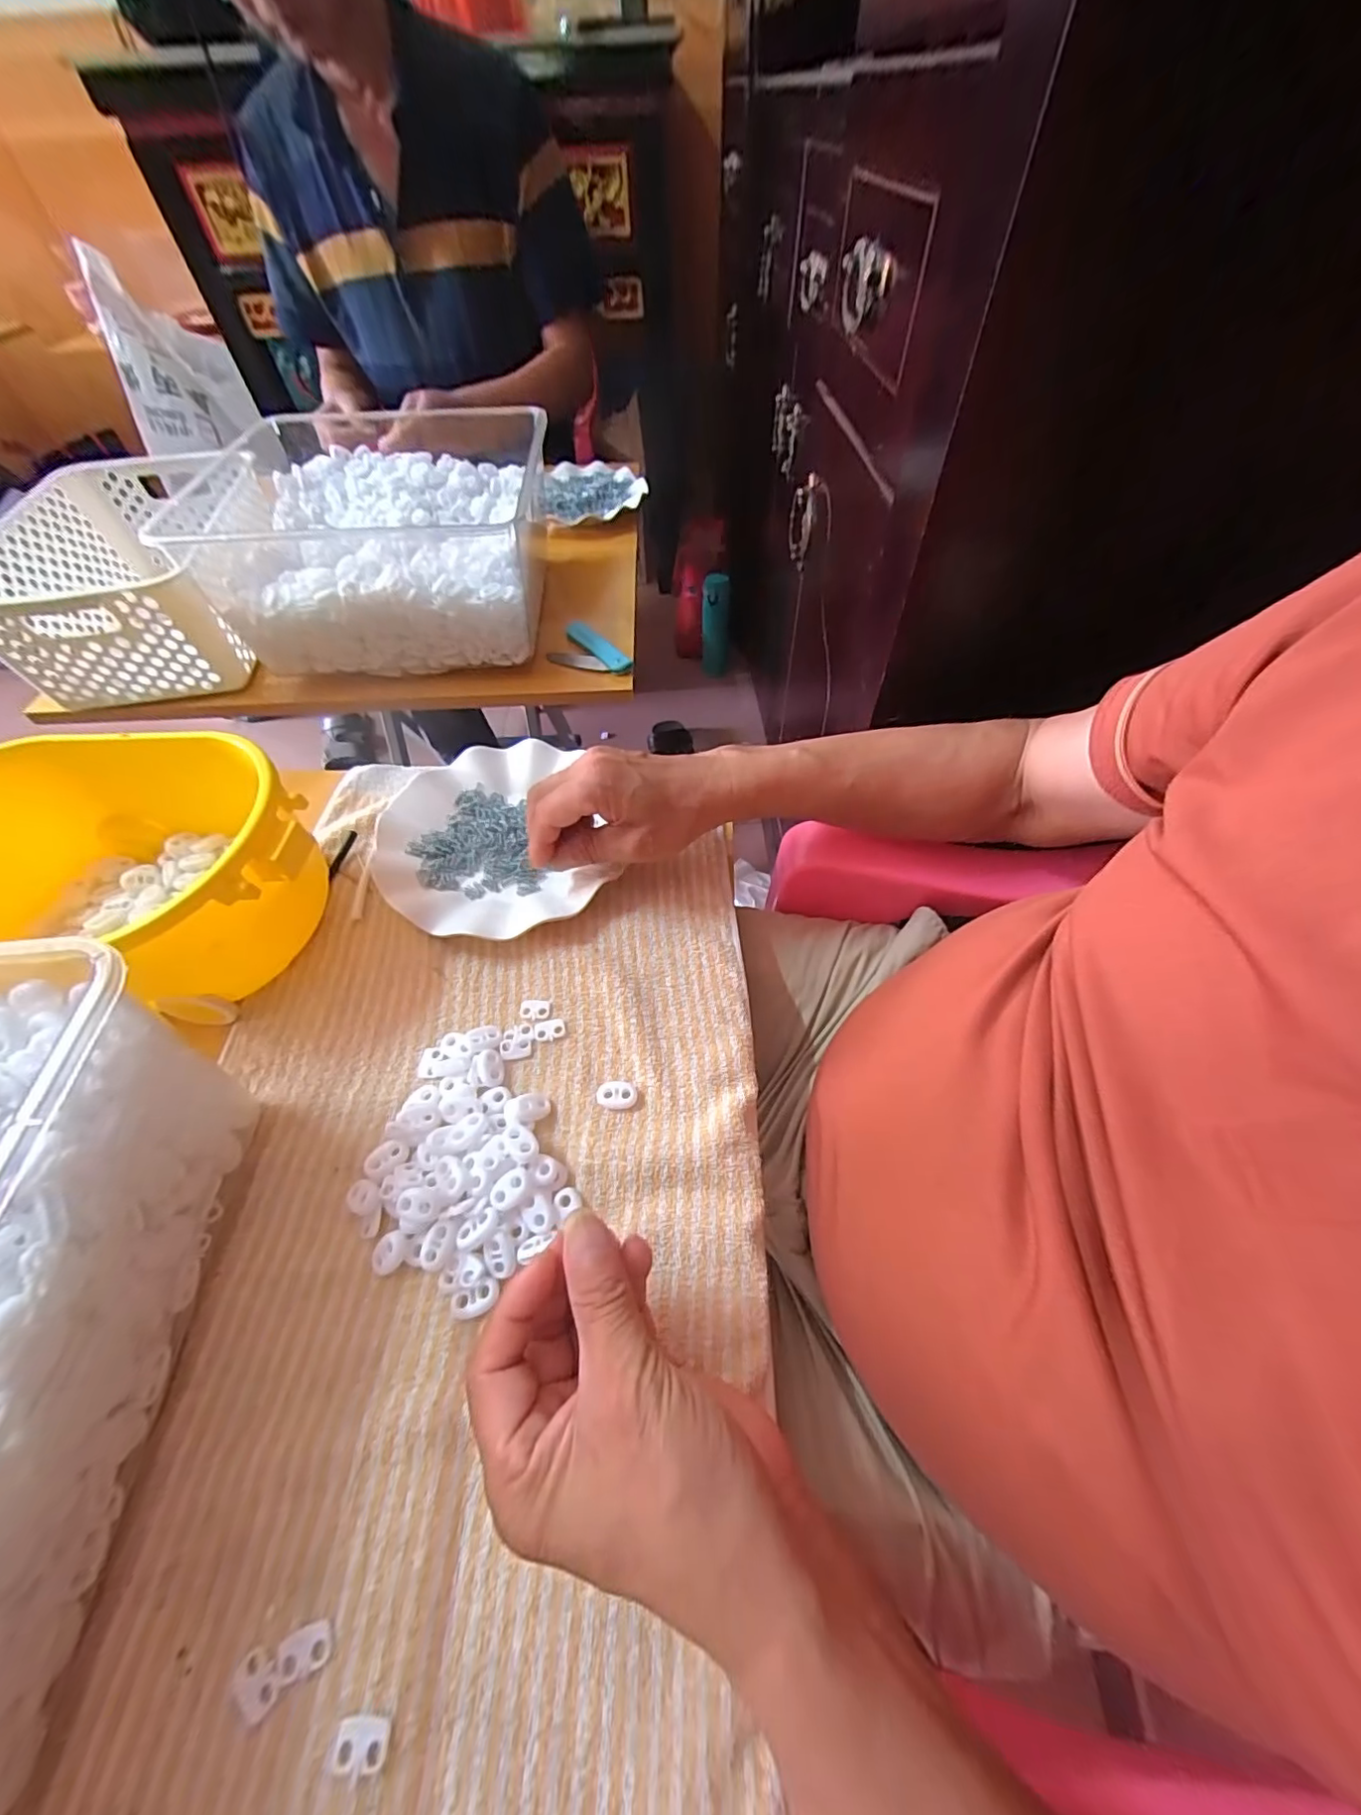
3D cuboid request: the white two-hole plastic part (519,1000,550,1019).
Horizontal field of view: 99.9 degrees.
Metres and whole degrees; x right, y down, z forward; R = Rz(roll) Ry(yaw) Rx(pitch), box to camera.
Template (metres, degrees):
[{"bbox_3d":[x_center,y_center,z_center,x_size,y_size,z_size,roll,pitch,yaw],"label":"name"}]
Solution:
[{"bbox_3d":[-0.093,0.064,0.361,0.019,0.004,0.013,4,56,4],"label":"white two-hole plastic part"}]

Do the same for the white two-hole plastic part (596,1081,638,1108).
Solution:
[{"bbox_3d":[-0.037,0.107,0.328,0.023,0.004,0.015,-1,56,0],"label":"white two-hole plastic part"}]

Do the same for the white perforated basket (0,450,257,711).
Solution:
[{"bbox_3d":[-0.550,-0.341,0.590,0.191,0.109,0.307,-14,56,-8],"label":"white perforated basket"}]

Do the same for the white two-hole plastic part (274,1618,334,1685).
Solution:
[{"bbox_3d":[-0.142,0.280,0.215,0.019,0.004,0.012,-15,57,-9],"label":"white two-hole plastic part"}]

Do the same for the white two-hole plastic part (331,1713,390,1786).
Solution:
[{"bbox_3d":[-0.114,0.298,0.202,0.018,0.004,0.014,2,56,2],"label":"white two-hole plastic part"}]

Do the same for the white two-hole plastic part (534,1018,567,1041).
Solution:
[{"bbox_3d":[-0.081,0.075,0.353,0.019,0.004,0.013,-14,56,-8],"label":"white two-hole plastic part"}]

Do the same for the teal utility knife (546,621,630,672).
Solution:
[{"bbox_3d":[-0.090,-0.262,0.584,0.090,0.014,0.048,27,60,18],"label":"teal utility knife"}]

